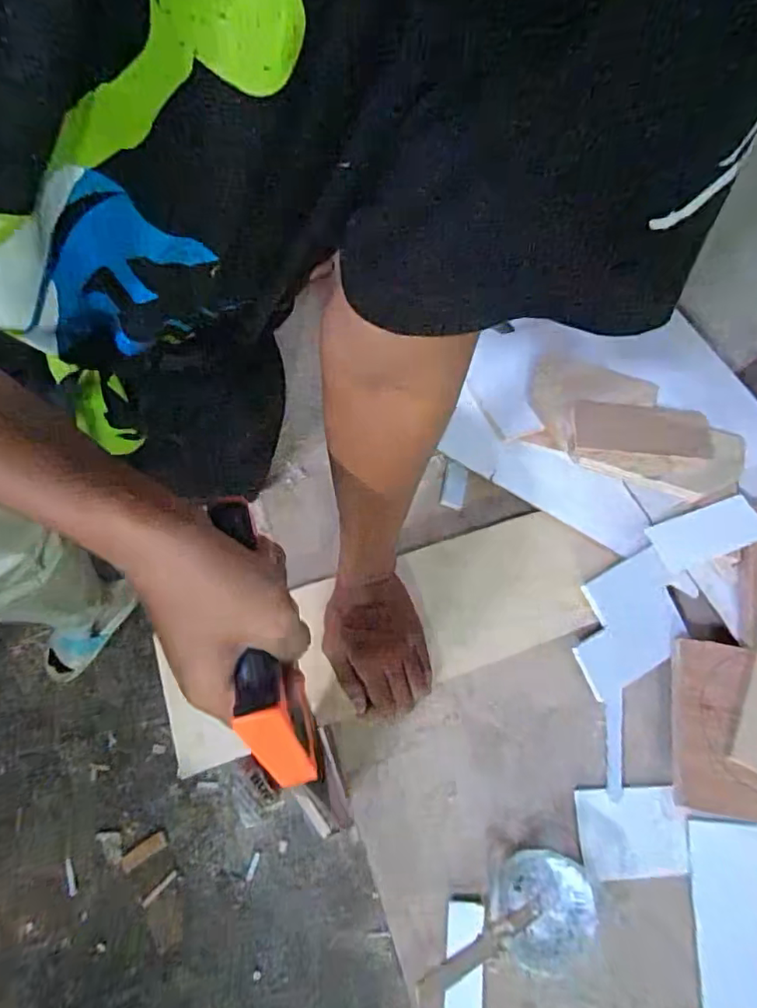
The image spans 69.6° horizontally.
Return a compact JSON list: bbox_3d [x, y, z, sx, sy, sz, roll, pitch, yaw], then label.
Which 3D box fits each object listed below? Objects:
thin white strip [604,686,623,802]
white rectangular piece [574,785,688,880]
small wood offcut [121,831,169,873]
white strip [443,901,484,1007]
[{"bbox_3d":[0.224,0.228,0.520,0.016,0.004,0.098,11,66,2],"label":"thin white strip"},{"bbox_3d":[0.226,0.291,0.484,0.094,0.009,0.068,-1,66,-4],"label":"white rectangular piece"},{"bbox_3d":[-0.485,0.719,1.127,0.089,0.007,0.035,-28,70,-27],"label":"small wood offcut"},{"bbox_3d":[0.068,0.387,0.433,0.031,0.007,0.115,7,66,0],"label":"white strip"}]

